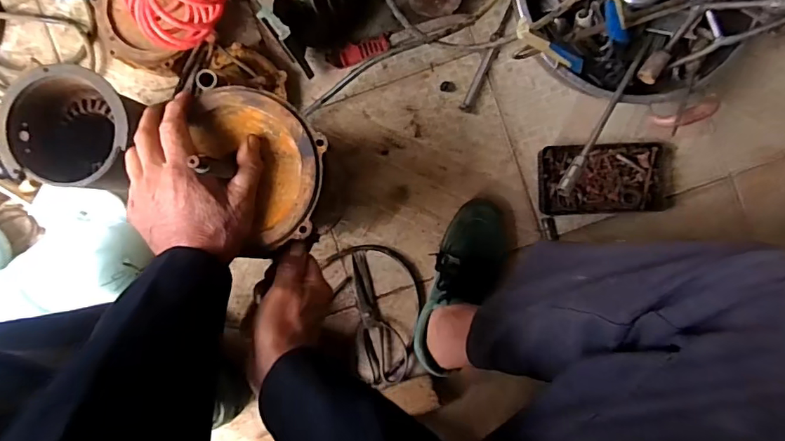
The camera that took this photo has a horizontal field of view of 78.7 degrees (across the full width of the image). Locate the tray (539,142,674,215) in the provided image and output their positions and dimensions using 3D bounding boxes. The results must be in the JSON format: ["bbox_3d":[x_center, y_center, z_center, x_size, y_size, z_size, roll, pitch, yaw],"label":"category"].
[{"bbox_3d":[0.320,-0.062,0.719,0.201,0.035,0.102,-1,92,1],"label":"tray"}]

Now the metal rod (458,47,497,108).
[{"bbox_3d":[0.128,-0.211,0.716,0.015,0.013,0.097,25,92,-1],"label":"metal rod"}]

